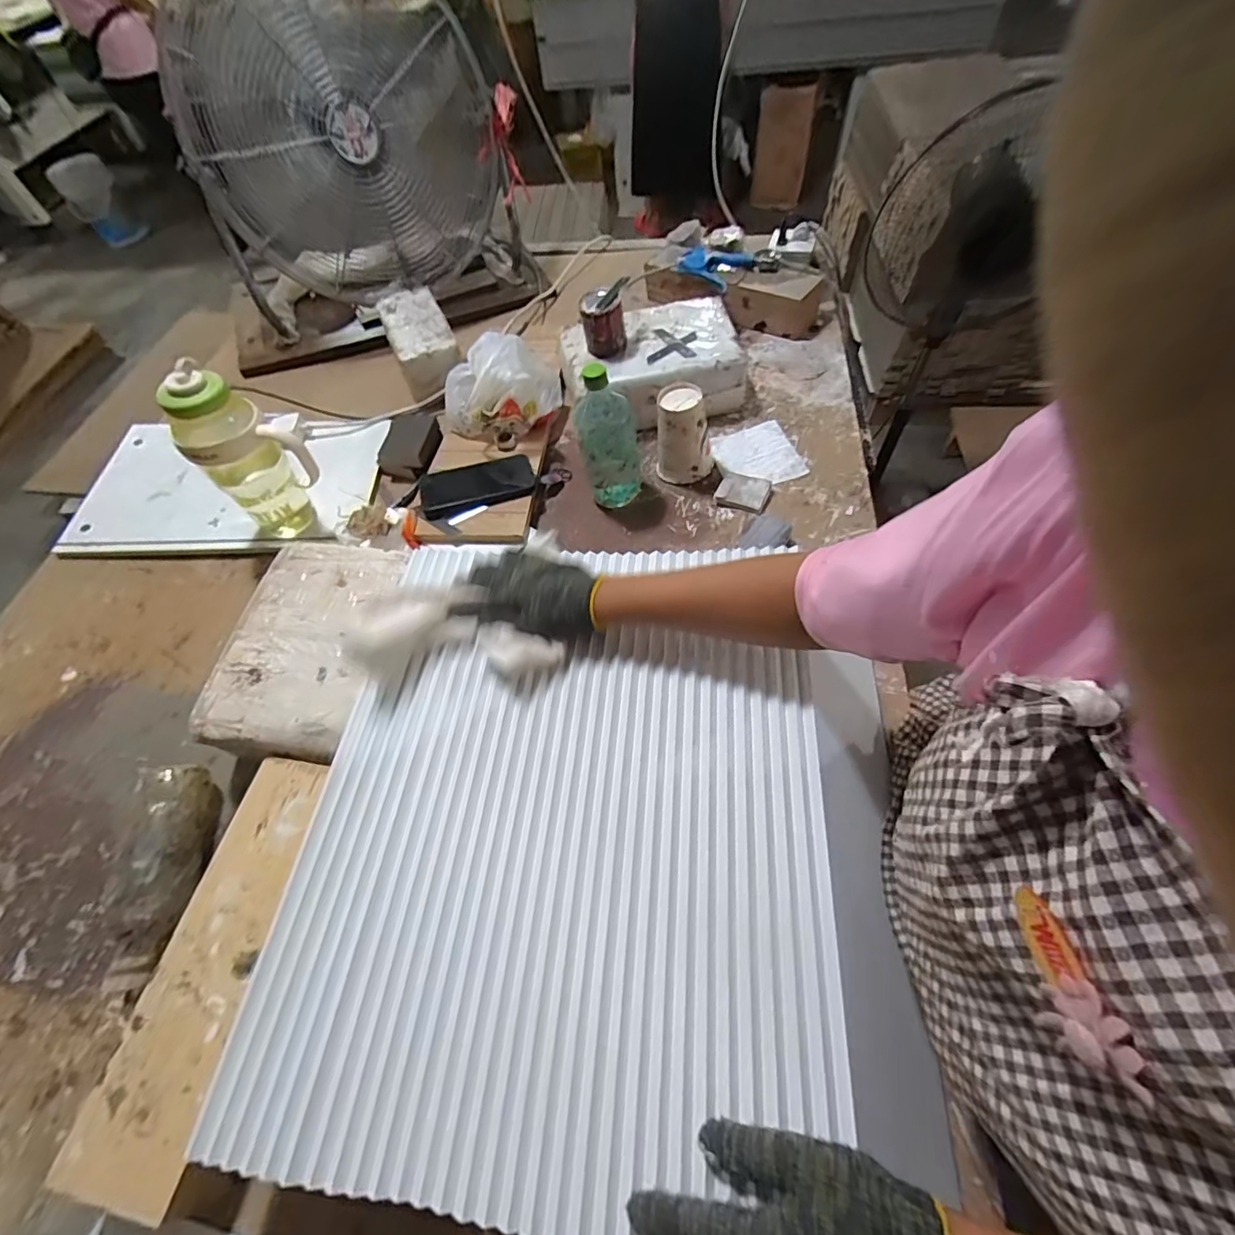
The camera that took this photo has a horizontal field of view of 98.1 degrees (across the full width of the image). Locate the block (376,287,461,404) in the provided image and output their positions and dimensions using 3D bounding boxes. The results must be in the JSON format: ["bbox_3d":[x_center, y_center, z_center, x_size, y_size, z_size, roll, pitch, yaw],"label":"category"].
[{"bbox_3d":[-0.362,-0.510,0.996,0.111,0.080,0.234,-23,59,-9],"label":"block"}]

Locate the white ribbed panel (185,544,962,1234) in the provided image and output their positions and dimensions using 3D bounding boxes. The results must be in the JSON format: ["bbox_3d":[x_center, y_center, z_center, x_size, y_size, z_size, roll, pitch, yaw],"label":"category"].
[{"bbox_3d":[-0.036,0.172,0.486,0.510,0.056,0.528,0,60,11],"label":"white ribbed panel"}]

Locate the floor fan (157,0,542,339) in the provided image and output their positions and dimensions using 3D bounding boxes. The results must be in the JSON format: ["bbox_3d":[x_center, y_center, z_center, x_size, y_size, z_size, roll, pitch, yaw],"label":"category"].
[{"bbox_3d":[-0.471,-0.825,0.958,0.523,0.437,0.235,-22,59,-8],"label":"floor fan"}]

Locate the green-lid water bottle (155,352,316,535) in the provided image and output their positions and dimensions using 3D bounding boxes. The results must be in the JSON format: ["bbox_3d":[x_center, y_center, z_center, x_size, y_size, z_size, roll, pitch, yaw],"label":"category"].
[{"bbox_3d":[-0.488,-0.212,0.717,0.092,0.231,0.109,39,69,24],"label":"green-lid water bottle"}]

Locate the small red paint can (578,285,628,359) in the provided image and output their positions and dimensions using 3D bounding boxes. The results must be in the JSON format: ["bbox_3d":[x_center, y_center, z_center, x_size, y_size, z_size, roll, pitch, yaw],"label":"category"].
[{"bbox_3d":[-0.022,-0.461,0.837,0.067,0.074,0.072,-9,58,0],"label":"small red paint can"}]

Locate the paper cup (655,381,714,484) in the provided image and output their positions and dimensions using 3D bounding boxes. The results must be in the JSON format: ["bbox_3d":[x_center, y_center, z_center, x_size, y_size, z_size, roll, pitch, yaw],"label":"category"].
[{"bbox_3d":[0.100,-0.270,0.781,0.084,0.111,0.078,3,59,7],"label":"paper cup"}]

